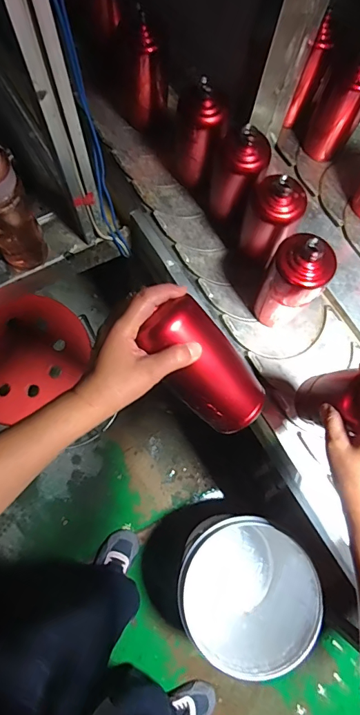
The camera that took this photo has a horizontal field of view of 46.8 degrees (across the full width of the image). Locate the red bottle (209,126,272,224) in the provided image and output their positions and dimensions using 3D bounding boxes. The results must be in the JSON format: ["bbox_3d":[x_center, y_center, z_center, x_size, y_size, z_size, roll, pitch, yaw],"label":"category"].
[{"bbox_3d":[0.091,-0.285,0.675,0.084,0.178,0.082,14,74,4],"label":"red bottle"}]

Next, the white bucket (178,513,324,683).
[{"bbox_3d":[0.151,0.582,1.076,0.307,0.356,0.282,0,74,-1],"label":"white bucket"}]

